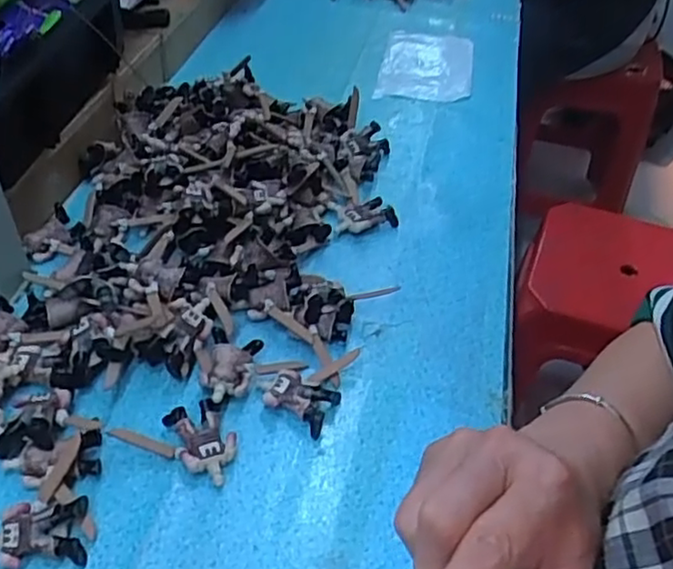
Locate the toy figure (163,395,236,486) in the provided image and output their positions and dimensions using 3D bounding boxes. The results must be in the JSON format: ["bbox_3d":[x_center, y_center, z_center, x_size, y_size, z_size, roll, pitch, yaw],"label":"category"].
[{"bbox_3d":[-0.085,0.103,0.447,0.041,0.017,0.056,-17,48,-21],"label":"toy figure"}]

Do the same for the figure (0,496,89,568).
[{"bbox_3d":[-0.177,0.146,0.394,0.058,0.020,0.034,-3,44,-7],"label":"figure"}]

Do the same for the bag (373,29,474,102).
[{"bbox_3d":[0.121,-0.293,0.899,0.119,0.013,0.200,9,44,5],"label":"bag"}]

